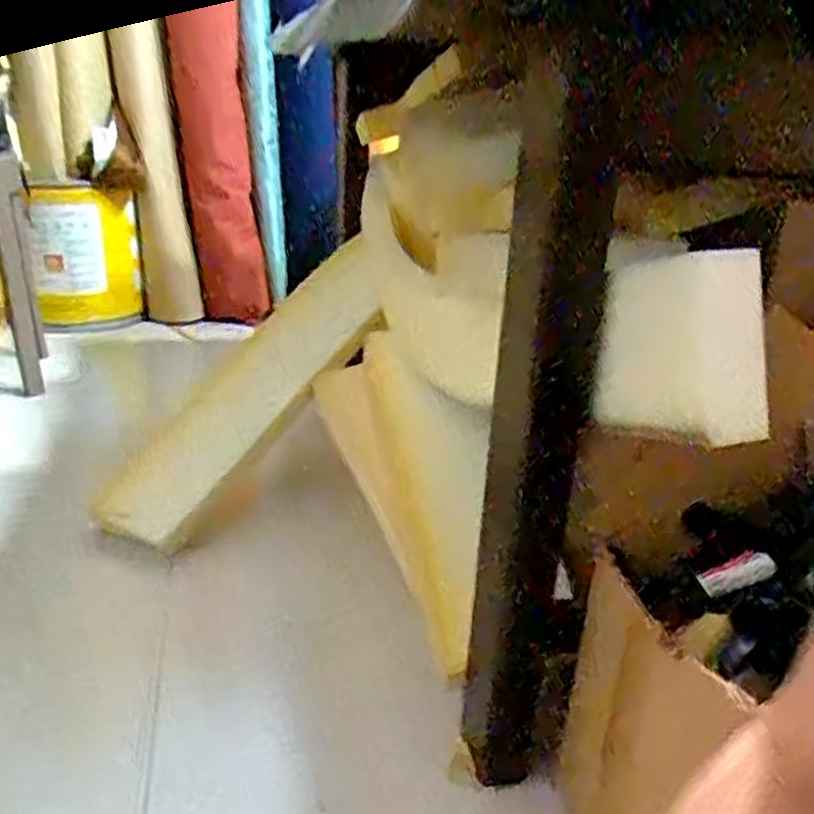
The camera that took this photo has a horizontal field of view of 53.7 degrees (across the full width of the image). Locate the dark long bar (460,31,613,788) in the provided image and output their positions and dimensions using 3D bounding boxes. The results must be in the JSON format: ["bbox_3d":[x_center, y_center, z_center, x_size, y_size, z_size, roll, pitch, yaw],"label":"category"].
[{"bbox_3d":[0.102,0.048,0.666,0.081,0.607,0.069,8,23,9],"label":"dark long bar"}]

